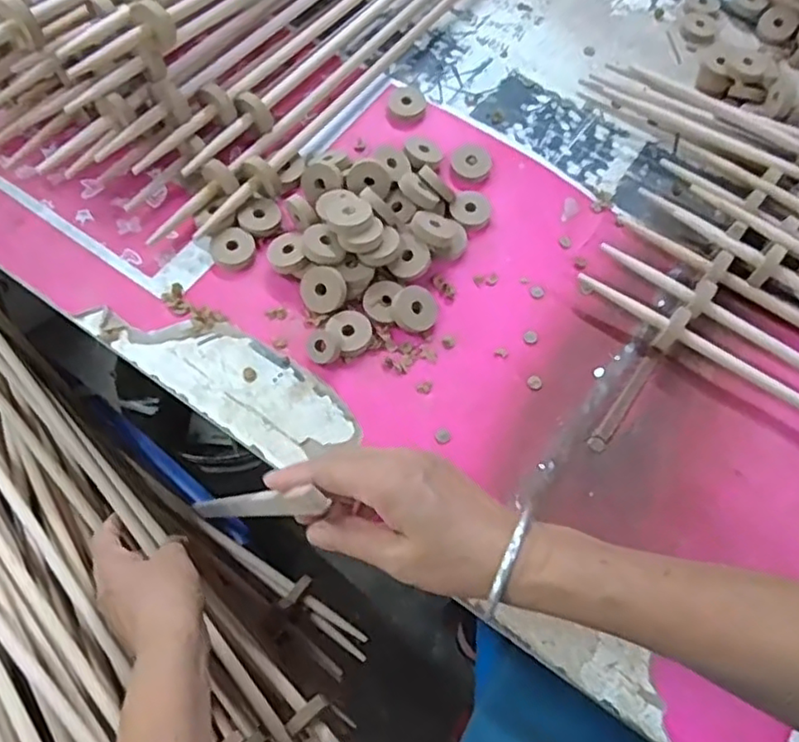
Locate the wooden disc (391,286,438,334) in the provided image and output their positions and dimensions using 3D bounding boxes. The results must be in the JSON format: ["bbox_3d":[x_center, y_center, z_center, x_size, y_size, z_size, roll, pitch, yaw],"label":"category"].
[{"bbox_3d":[0.012,-0.048,0.498,0.037,0.006,0.036,3,75,-14],"label":"wooden disc"}]

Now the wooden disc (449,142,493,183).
[{"bbox_3d":[0.064,-0.181,0.562,0.034,0.009,0.036,0,89,0],"label":"wooden disc"}]

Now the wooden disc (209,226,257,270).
[{"bbox_3d":[-0.133,-0.098,0.522,0.035,0.014,0.035,1,66,-2],"label":"wooden disc"}]

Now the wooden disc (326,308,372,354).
[{"bbox_3d":[-0.037,-0.031,0.494,0.030,0.012,0.033,1,66,-2],"label":"wooden disc"}]

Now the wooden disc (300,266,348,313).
[{"bbox_3d":[-0.058,-0.062,0.495,0.035,0.006,0.035,2,100,9],"label":"wooden disc"}]

